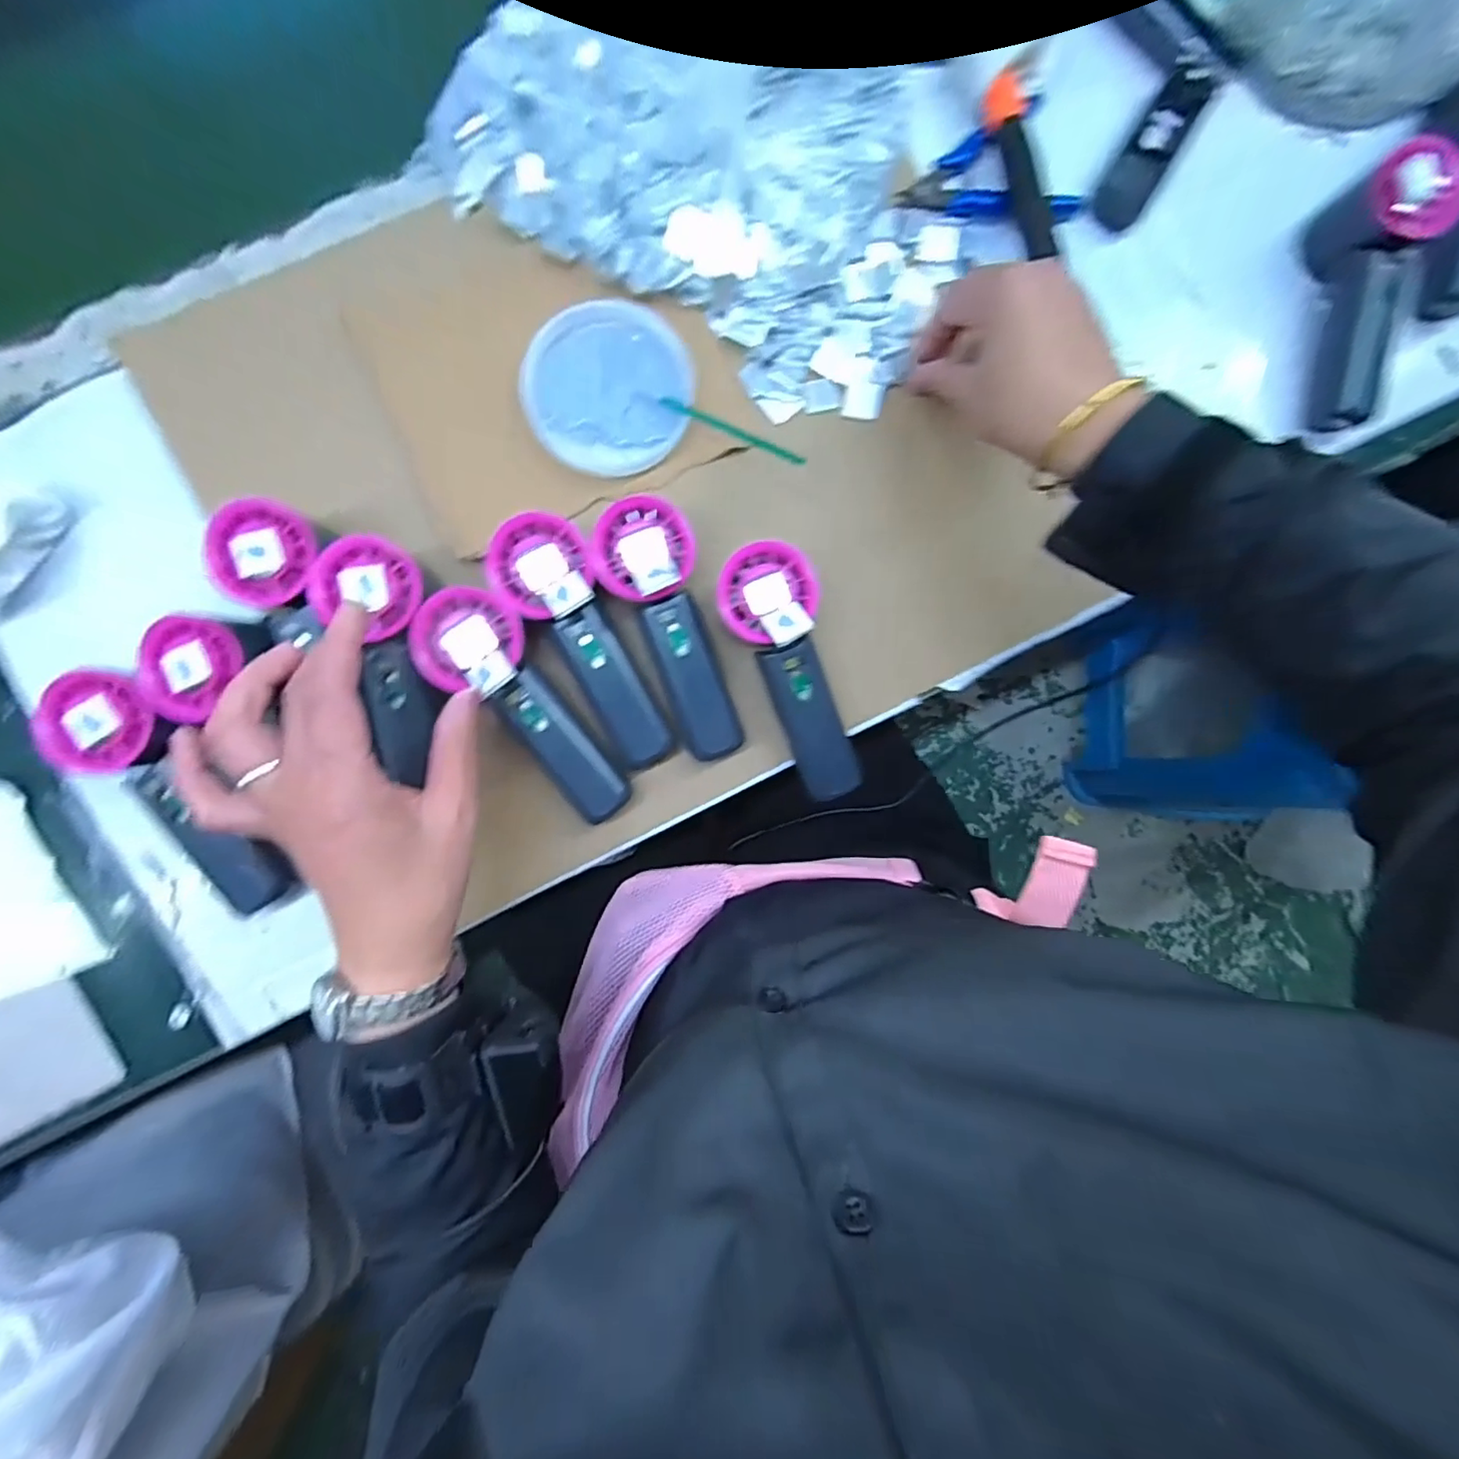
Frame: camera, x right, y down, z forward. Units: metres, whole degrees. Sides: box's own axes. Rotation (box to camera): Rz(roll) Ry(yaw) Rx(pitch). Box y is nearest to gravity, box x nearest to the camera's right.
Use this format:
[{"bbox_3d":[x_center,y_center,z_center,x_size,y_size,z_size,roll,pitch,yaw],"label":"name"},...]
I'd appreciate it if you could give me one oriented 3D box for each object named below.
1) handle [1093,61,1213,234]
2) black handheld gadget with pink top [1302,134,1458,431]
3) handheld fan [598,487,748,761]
[{"bbox_3d":[0.283,-0.393,0.414,0.030,0.018,0.123,33,87,-2],"label":"handle"},{"bbox_3d":[0.415,-0.281,0.402,0.049,0.052,0.156,0,102,-1],"label":"black handheld gadget with pink top"},{"bbox_3d":[-0.031,-0.056,0.360,0.052,0.030,0.154,-21,106,-2],"label":"handheld fan"}]

